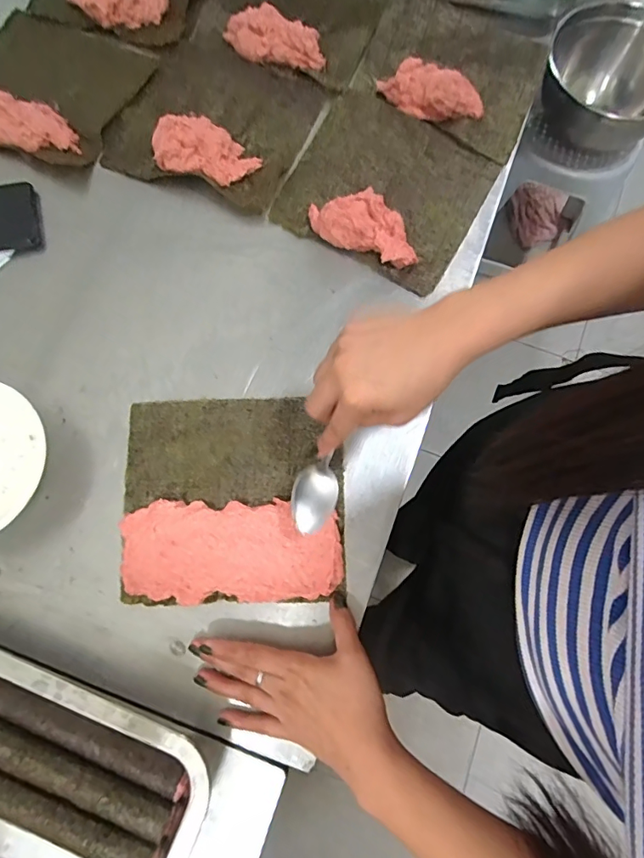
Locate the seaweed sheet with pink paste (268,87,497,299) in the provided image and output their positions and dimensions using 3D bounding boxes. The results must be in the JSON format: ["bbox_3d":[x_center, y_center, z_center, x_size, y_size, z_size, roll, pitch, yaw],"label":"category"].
[{"bbox_3d":[0.069,-0.267,0.515,0.199,0.033,0.188,28,78,6],"label":"seaweed sheet with pink paste"}]

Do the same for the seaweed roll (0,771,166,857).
[{"bbox_3d":[-0.216,0.290,0.372,0.204,0.030,0.026,22,77,4],"label":"seaweed roll"}]

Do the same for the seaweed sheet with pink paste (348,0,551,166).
[{"bbox_3d":[0.156,-0.438,0.566,0.206,0.032,0.197,24,77,5],"label":"seaweed sheet with pink paste"}]

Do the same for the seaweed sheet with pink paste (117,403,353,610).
[{"bbox_3d":[-0.079,0.060,0.437,0.196,0.012,0.180,-1,76,-1],"label":"seaweed sheet with pink paste"}]

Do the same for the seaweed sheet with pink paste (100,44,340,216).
[{"bbox_3d":[-0.119,-0.348,0.533,0.203,0.028,0.193,27,77,6],"label":"seaweed sheet with pink paste"}]

